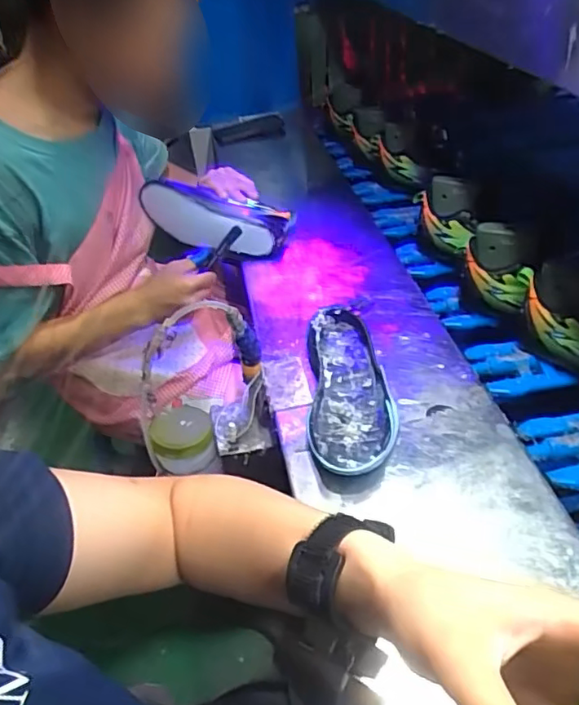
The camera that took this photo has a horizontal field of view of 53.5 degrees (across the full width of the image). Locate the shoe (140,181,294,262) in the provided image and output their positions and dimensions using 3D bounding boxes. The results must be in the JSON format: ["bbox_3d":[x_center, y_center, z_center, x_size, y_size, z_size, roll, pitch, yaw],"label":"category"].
[{"bbox_3d":[-0.116,-0.201,0.901,0.227,0.085,0.075,14,40,-5],"label":"shoe"}]

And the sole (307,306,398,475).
[{"bbox_3d":[0.067,0.036,0.638,0.089,0.050,0.230,-4,41,6],"label":"sole"}]

